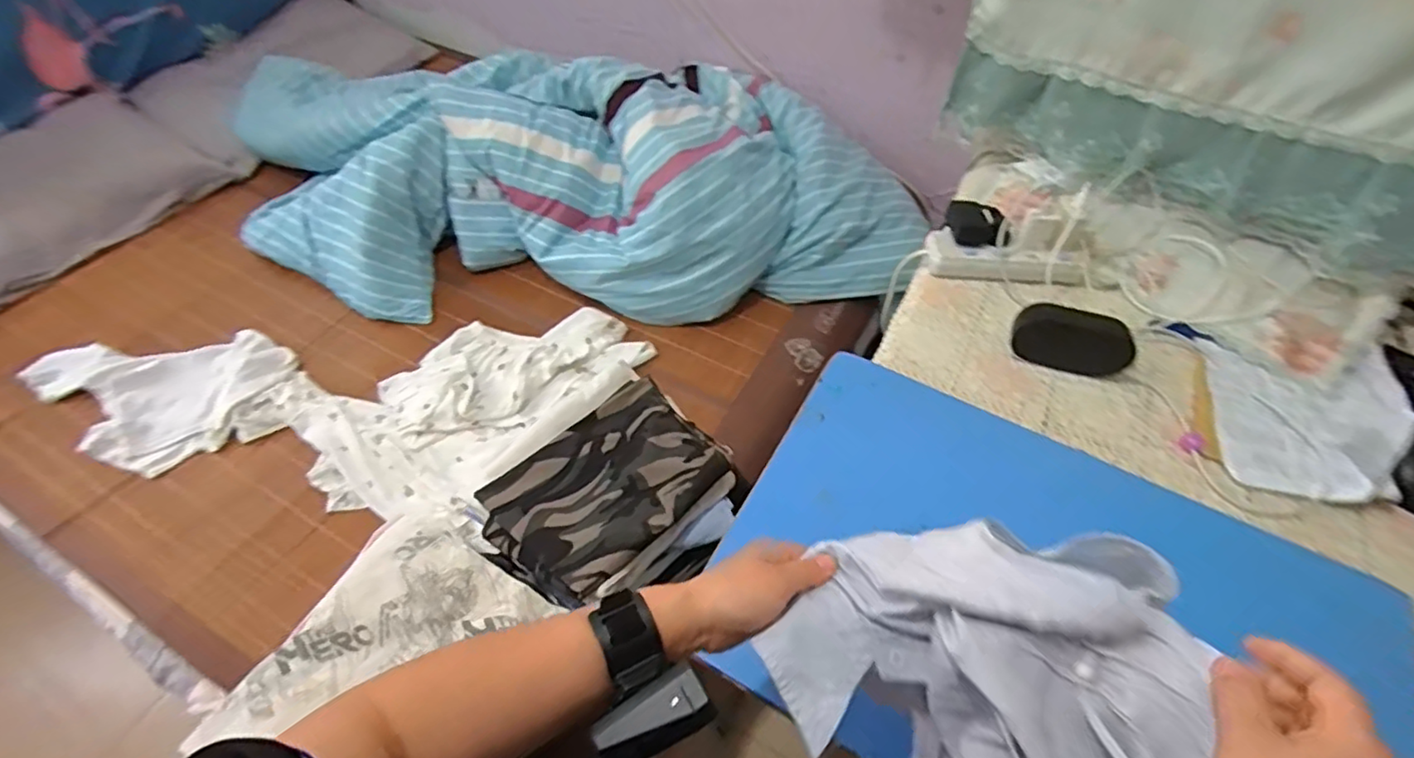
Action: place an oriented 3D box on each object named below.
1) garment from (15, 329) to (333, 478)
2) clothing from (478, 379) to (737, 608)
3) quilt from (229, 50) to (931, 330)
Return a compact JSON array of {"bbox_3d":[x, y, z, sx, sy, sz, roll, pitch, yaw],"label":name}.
[{"bbox_3d":[-0.990,0.006,1.152,0.497,0.046,0.325,30,59,20],"label":"garment"},{"bbox_3d":[-0.112,0.129,0.735,0.266,0.065,0.196,-38,63,-25],"label":"clothing"},{"bbox_3d":[-0.348,-0.457,1.339,1.561,0.288,0.668,7,54,4],"label":"quilt"}]

